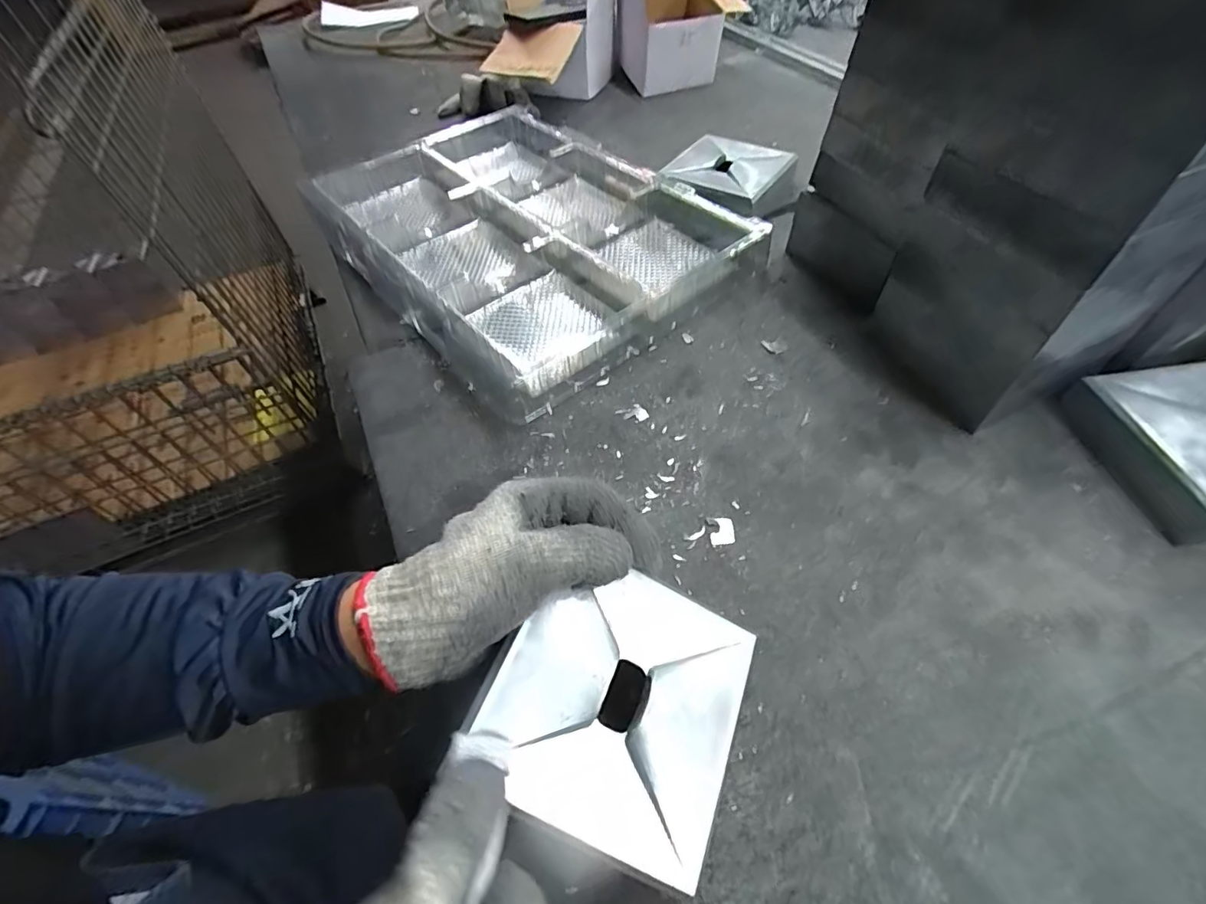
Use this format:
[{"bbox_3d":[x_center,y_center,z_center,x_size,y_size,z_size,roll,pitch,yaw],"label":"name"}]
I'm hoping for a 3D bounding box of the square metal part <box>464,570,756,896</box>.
[{"bbox_3d":[0.010,0.121,0.259,0.122,0.008,0.121,30,56,-2],"label":"square metal part"}]

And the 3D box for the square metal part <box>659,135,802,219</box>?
[{"bbox_3d":[0.154,-0.329,0.630,0.142,0.038,0.134,31,62,23],"label":"square metal part"}]

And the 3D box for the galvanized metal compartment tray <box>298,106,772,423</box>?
[{"bbox_3d":[-0.107,-0.263,0.592,0.324,0.049,0.474,-37,60,-21],"label":"galvanized metal compartment tray"}]

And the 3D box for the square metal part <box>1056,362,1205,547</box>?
[{"bbox_3d":[0.440,-0.005,0.374,0.135,0.035,0.127,-6,54,-1],"label":"square metal part"}]

